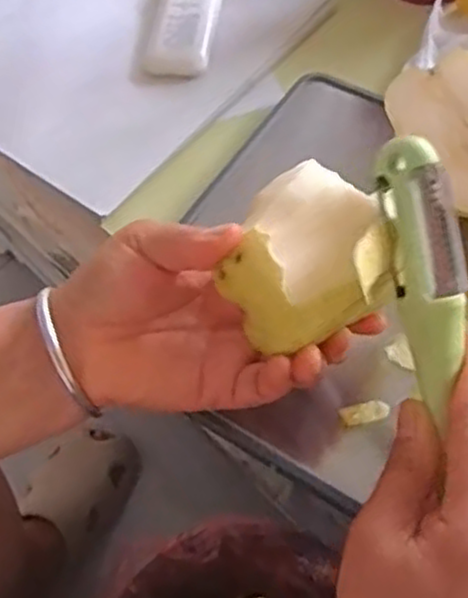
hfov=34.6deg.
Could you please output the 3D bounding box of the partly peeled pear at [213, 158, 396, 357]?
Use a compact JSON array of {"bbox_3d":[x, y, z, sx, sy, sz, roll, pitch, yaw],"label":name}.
[{"bbox_3d":[0.031,-0.018,0.317,0.069,0.043,0.054,-33,60,-16],"label":"partly peeled pear"}]

